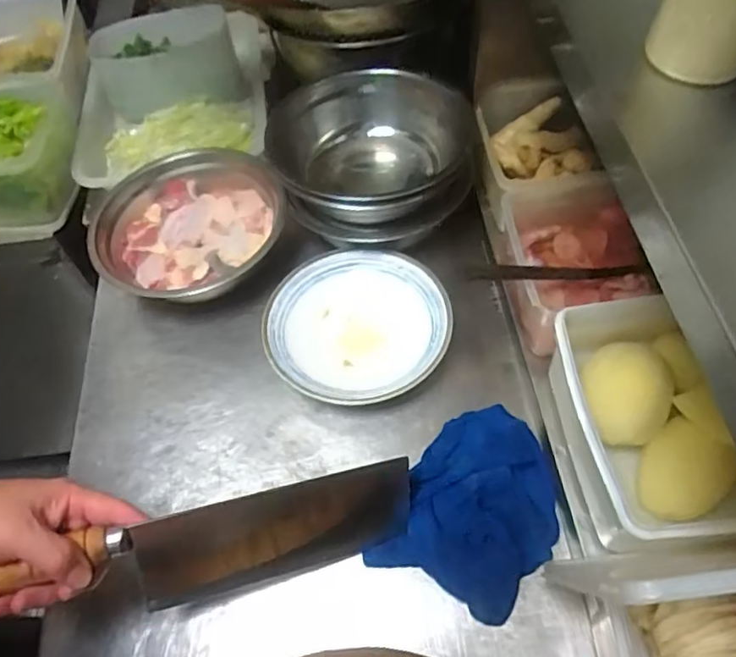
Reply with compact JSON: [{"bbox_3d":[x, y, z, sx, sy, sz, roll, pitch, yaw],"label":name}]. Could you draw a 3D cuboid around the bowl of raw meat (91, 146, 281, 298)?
[{"bbox_3d":[-0.217,-0.122,0.736,0.233,0.082,0.237,-2,56,4],"label":"bowl of raw meat"}]

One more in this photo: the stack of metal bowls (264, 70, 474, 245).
[{"bbox_3d":[0.002,-0.204,0.719,0.232,0.105,0.211,-4,56,3],"label":"stack of metal bowls"}]

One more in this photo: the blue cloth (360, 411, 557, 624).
[{"bbox_3d":[0.103,0.155,0.545,0.133,0.043,0.177,22,61,19],"label":"blue cloth"}]

